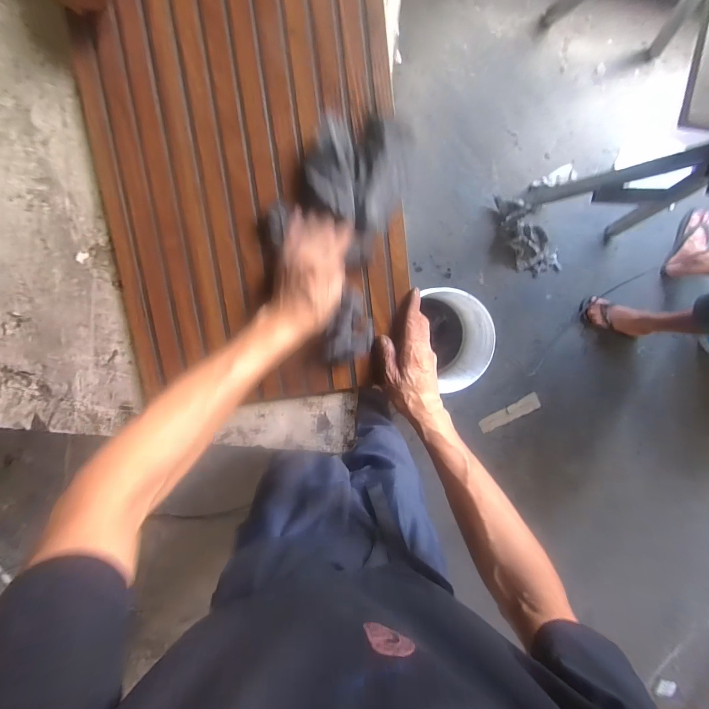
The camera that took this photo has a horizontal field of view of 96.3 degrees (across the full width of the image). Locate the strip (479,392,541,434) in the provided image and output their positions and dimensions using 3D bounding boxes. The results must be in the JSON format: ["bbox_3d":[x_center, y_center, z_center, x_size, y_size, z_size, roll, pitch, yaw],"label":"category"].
[{"bbox_3d":[0.650,0.249,1.321,0.261,0.018,0.061,-29,100,2],"label":"strip"}]

